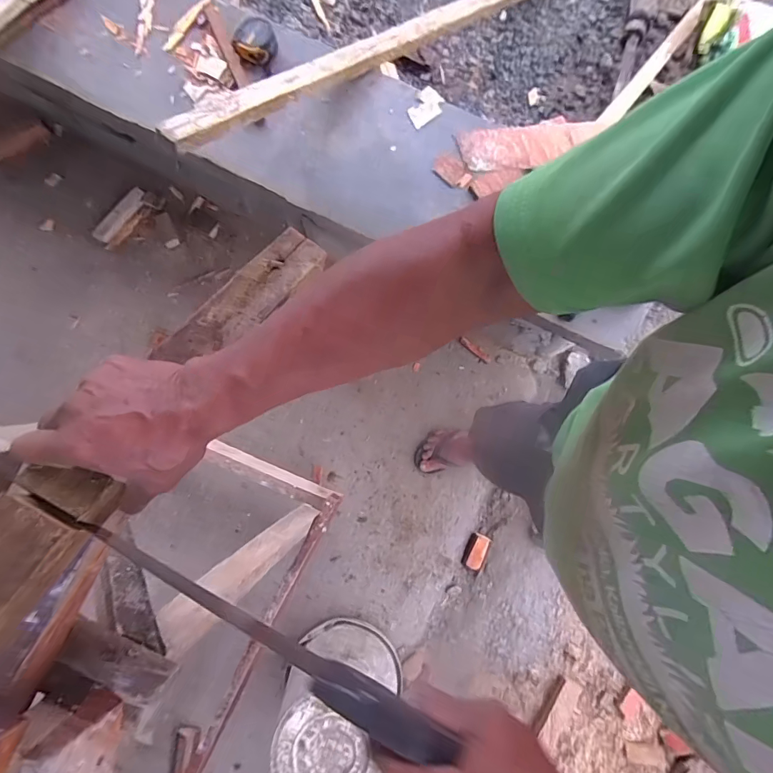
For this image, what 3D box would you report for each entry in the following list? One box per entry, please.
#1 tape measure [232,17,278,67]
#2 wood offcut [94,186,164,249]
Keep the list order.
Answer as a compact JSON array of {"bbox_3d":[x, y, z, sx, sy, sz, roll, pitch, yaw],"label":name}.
[{"bbox_3d":[-0.272,-0.715,0.897,0.090,0.041,0.081,17,80,2],"label":"tape measure"},{"bbox_3d":[-0.808,-0.531,1.339,0.054,0.081,0.230,38,82,5],"label":"wood offcut"}]

